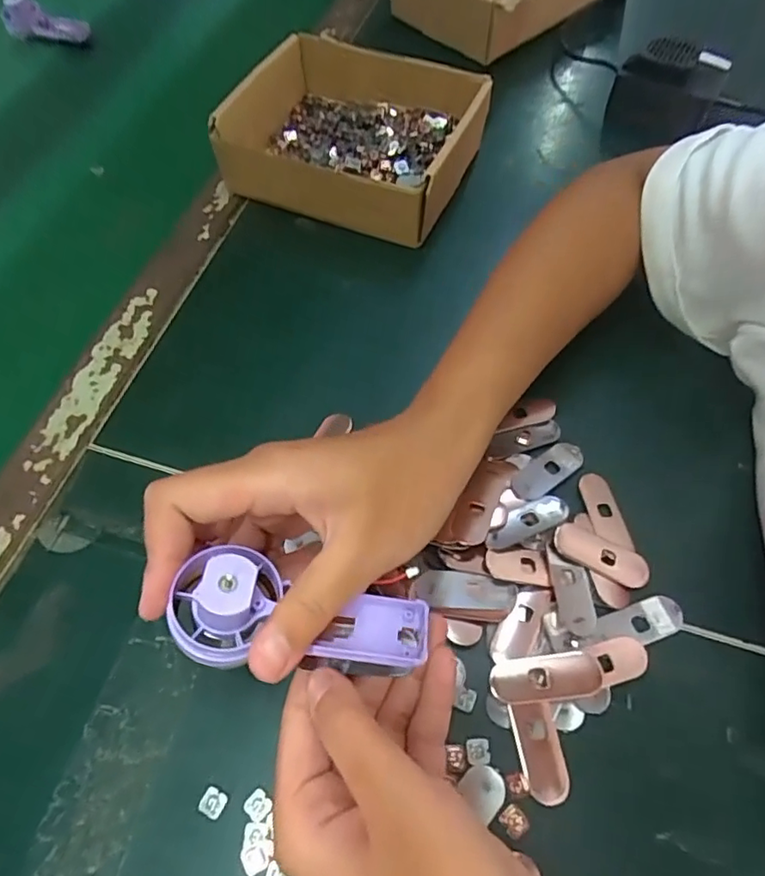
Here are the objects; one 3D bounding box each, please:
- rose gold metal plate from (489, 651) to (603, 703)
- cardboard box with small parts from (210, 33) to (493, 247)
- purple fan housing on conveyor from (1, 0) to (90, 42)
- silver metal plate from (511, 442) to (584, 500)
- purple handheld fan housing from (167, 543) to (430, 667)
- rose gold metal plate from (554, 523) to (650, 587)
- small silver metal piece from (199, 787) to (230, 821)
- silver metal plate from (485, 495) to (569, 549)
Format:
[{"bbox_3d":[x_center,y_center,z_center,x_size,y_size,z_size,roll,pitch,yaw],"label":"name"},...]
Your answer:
[{"bbox_3d":[0.076,0.110,0.266,0.050,0.004,0.019,-7,74,2],"label":"rose gold metal plate"},{"bbox_3d":[-0.025,-0.230,0.437,0.179,0.054,0.147,19,63,12],"label":"cardboard box with small parts"},{"bbox_3d":[-0.333,-0.411,0.564,0.094,0.030,0.030,24,64,15],"label":"purple fan housing on conveyor"},{"bbox_3d":[0.092,0.017,0.320,0.048,0.006,0.020,-33,65,-16],"label":"silver metal plate"},{"bbox_3d":[-0.027,0.063,0.204,0.090,0.015,0.038,16,59,-18],"label":"purple handheld fan housing"},{"bbox_3d":[0.112,0.060,0.295,0.048,0.004,0.018,25,71,11],"label":"rose gold metal plate"},{"bbox_3d":[-0.073,0.157,0.247,0.011,0.004,0.010,23,64,14],"label":"small silver metal piece"},{"bbox_3d":[0.075,0.043,0.299,0.049,0.005,0.017,-22,54,-15],"label":"silver metal plate"}]

